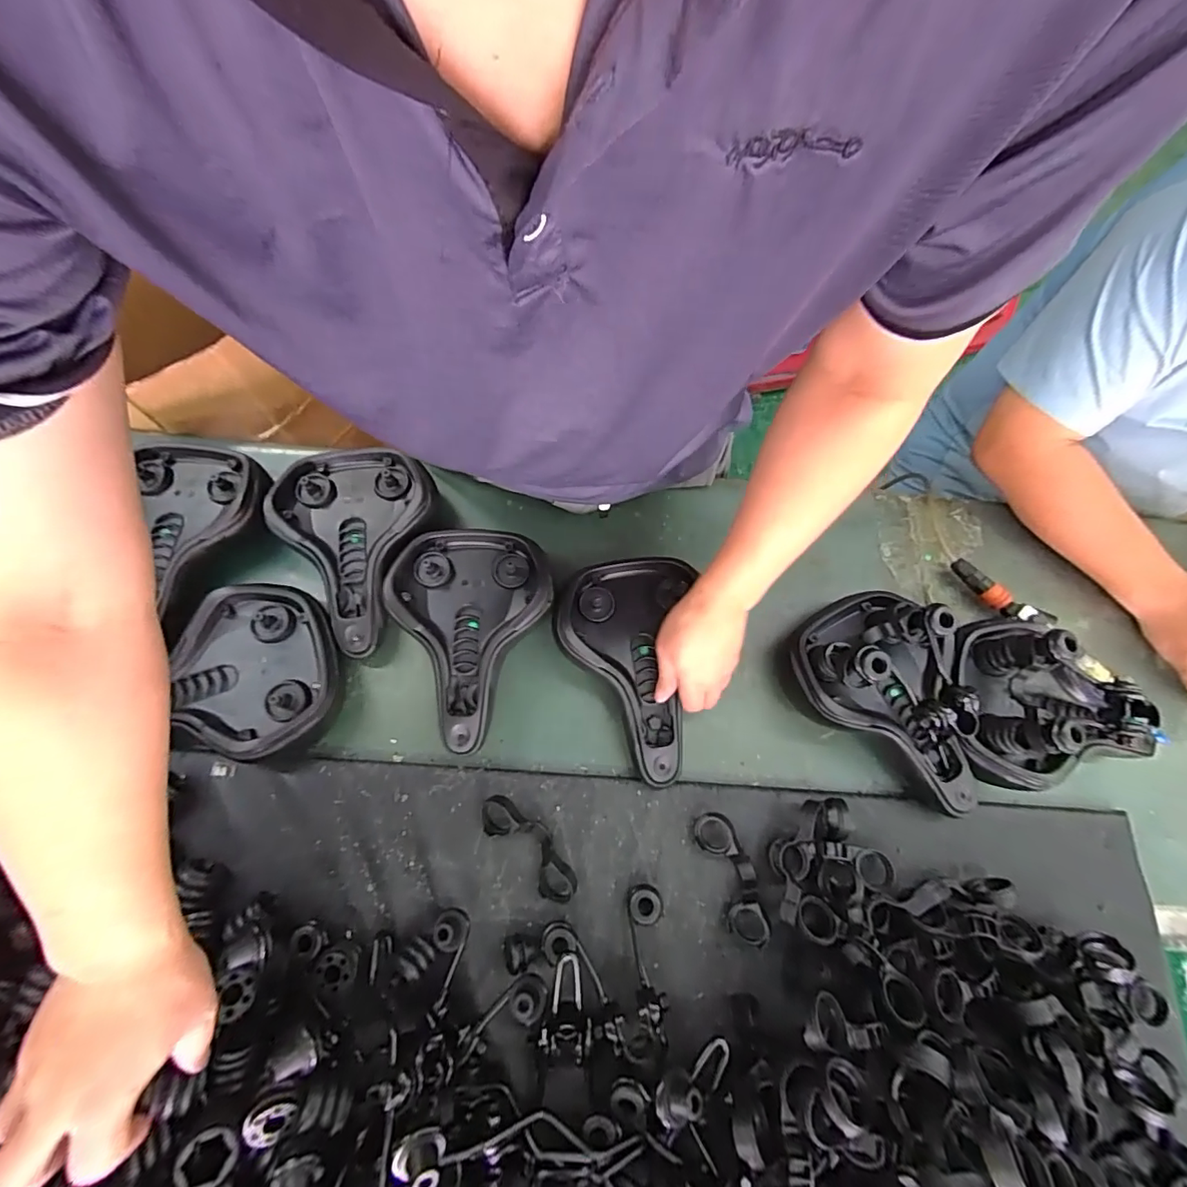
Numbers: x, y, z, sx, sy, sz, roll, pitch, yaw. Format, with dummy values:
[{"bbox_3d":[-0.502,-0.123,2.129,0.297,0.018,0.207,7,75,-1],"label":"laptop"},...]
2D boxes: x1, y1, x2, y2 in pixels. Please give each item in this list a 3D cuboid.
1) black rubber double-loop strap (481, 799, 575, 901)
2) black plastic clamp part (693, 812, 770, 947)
[{"bbox_3d":[-0.066,0.258,0.513,0.125,0.035,0.044,42,75,12],"label":"black rubber double-loop strap"},{"bbox_3d":[0.145,0.291,0.515,0.044,0.034,0.123,-18,72,-8],"label":"black plastic clamp part"}]

